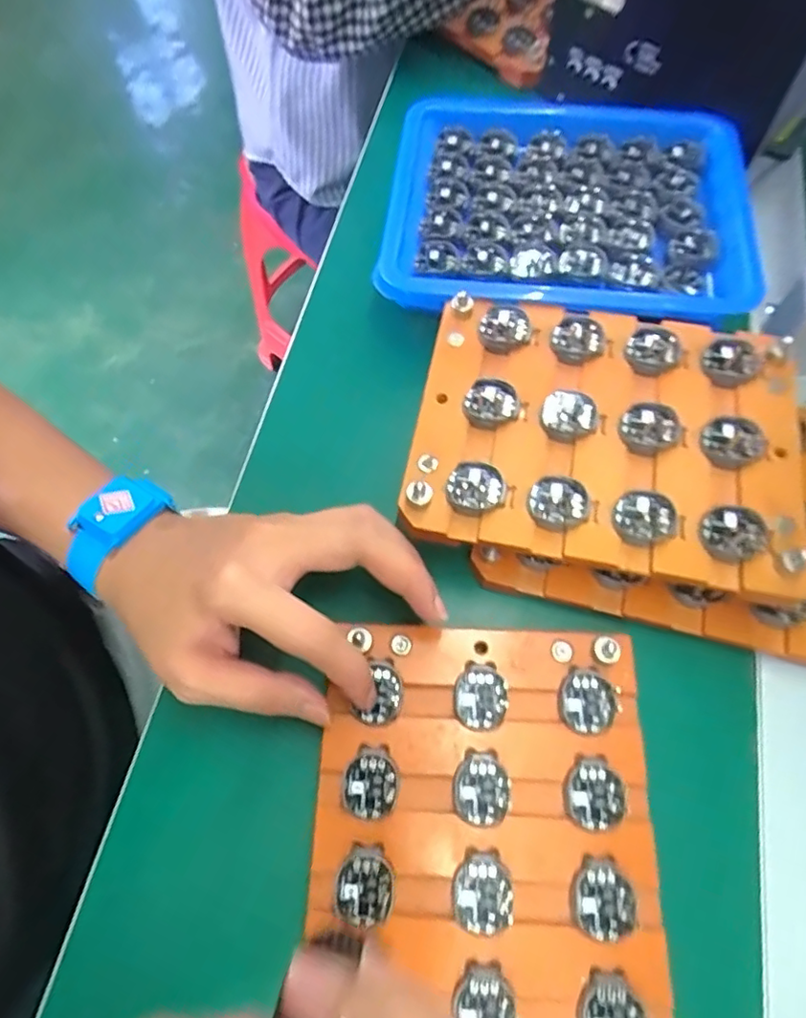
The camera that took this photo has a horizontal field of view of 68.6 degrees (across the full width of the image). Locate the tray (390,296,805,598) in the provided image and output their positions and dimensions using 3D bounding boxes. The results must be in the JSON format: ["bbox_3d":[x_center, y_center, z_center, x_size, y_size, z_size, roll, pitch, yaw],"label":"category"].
[{"bbox_3d":[0.102,-0.041,0.297,0.184,0.015,0.144,12,66,5],"label":"tray"}]

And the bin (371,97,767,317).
[{"bbox_3d":[0.105,-0.185,0.368,0.225,0.041,0.175,12,66,5],"label":"bin"}]

